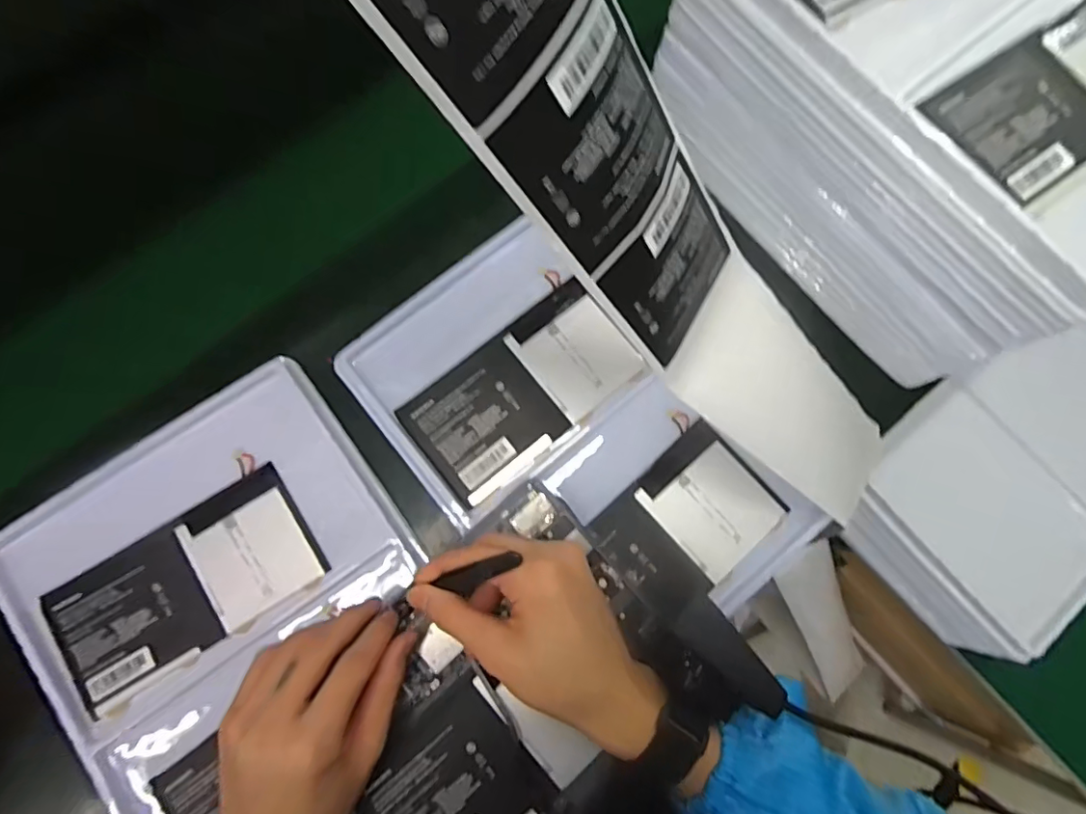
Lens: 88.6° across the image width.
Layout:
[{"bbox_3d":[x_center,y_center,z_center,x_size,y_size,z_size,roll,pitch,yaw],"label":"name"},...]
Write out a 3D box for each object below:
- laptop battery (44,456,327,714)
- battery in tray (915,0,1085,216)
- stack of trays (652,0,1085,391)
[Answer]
[{"bbox_3d":[-0.248,0.122,0.388,0.170,0.007,0.094,-32,80,-9],"label":"laptop battery"},{"bbox_3d":[0.314,-0.184,0.329,0.176,0.008,0.089,-33,80,-9],"label":"battery in tray"},{"bbox_3d":[0.274,-0.229,0.408,0.261,0.158,0.328,-39,81,-10],"label":"stack of trays"}]

